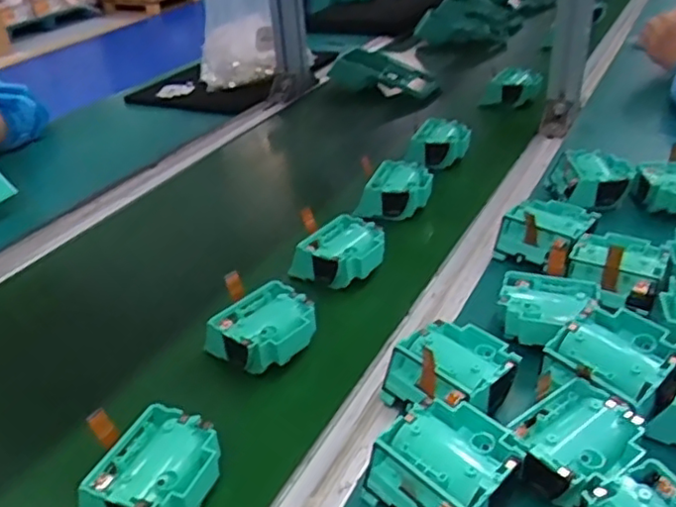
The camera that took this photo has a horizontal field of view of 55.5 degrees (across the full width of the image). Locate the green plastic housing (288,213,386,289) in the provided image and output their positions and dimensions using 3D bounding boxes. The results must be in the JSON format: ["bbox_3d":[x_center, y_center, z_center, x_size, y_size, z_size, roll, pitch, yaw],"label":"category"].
[{"bbox_3d":[0.006,0.001,0.620,0.080,0.035,0.070,-29,40,-34],"label":"green plastic housing"}]

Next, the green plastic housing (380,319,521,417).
[{"bbox_3d":[0.085,0.086,0.469,0.079,0.041,0.079,-30,40,-35],"label":"green plastic housing"}]

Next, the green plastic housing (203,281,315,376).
[{"bbox_3d":[-0.060,0.065,0.529,0.086,0.038,0.070,-23,36,-27],"label":"green plastic housing"}]

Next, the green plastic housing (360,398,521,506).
[{"bbox_3d":[0.066,0.136,0.400,0.077,0.046,0.070,21,40,34],"label":"green plastic housing"}]

